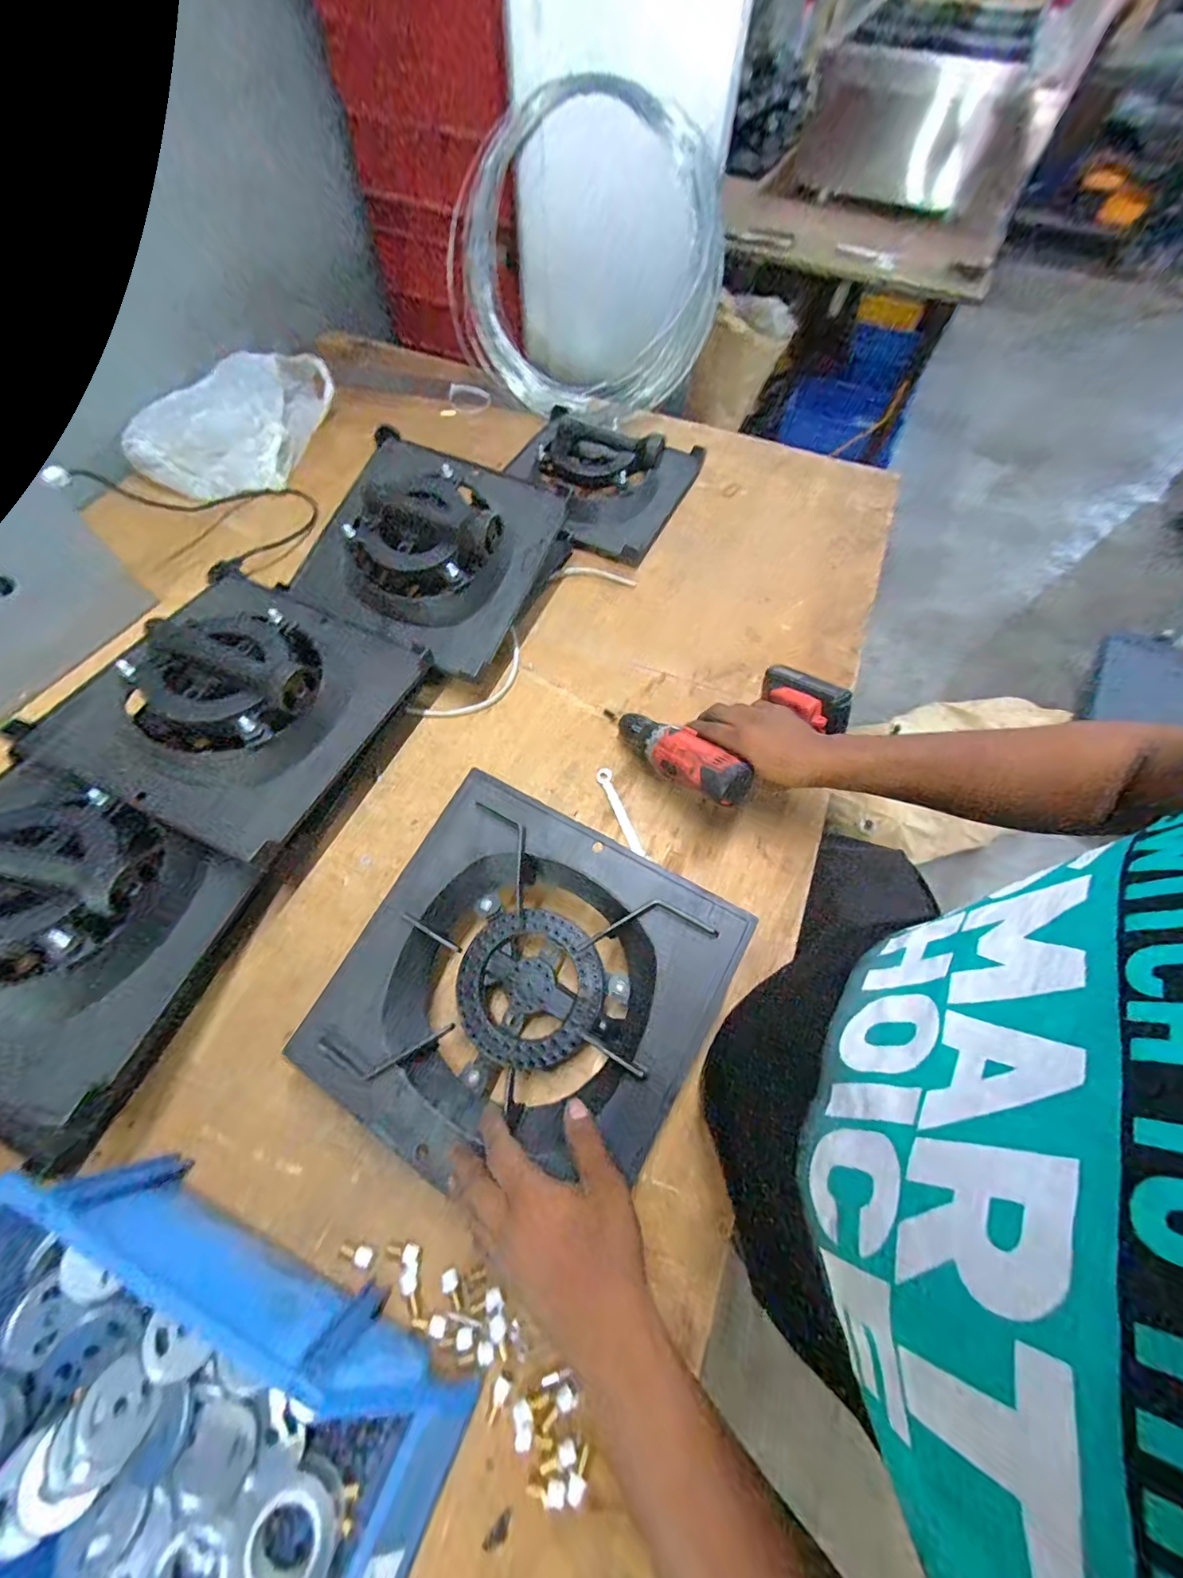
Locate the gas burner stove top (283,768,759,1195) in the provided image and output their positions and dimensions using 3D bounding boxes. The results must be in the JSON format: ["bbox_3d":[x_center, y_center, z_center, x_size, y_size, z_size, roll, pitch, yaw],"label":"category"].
[{"bbox_3d":[-0.058,0.180,0.460,0.293,0.104,0.294,28,76,16],"label":"gas burner stove top"}]

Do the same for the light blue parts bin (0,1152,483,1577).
[{"bbox_3d":[-0.278,0.415,0.318,0.344,0.129,0.190,23,65,10],"label":"light blue parts bin"}]

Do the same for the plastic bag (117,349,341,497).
[{"bbox_3d":[-0.608,-0.628,0.868,0.269,0.075,0.333,6,63,1],"label":"plastic bag"}]

